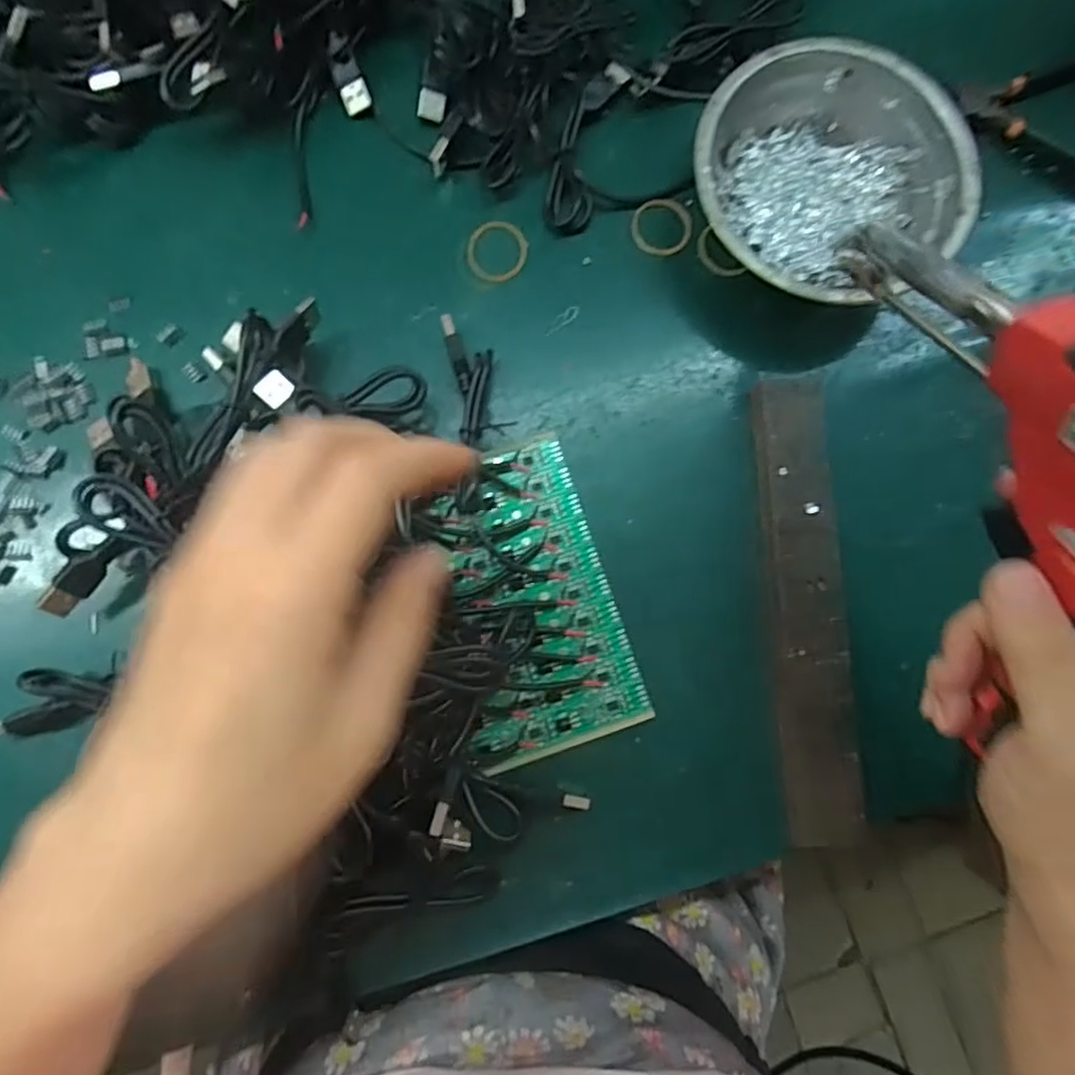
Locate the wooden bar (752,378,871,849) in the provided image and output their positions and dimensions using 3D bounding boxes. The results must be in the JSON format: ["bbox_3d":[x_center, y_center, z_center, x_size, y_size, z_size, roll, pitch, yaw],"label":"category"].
[{"bbox_3d":[0.123,0.031,0.305,0.032,0.014,0.206,-2,84,-4],"label":"wooden bar"}]

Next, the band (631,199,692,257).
[{"bbox_3d":[0.063,-0.157,0.341,0.030,0.004,0.029,0,84,-4],"label":"band"}]

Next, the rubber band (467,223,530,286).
[{"bbox_3d":[-0.020,-0.142,0.337,0.029,0.004,0.030,0,84,-4],"label":"rubber band"}]

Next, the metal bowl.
[{"bbox_3d":[0.134,-0.168,0.323,0.122,0.044,0.115,0,84,-4],"label":"metal bowl"}]

